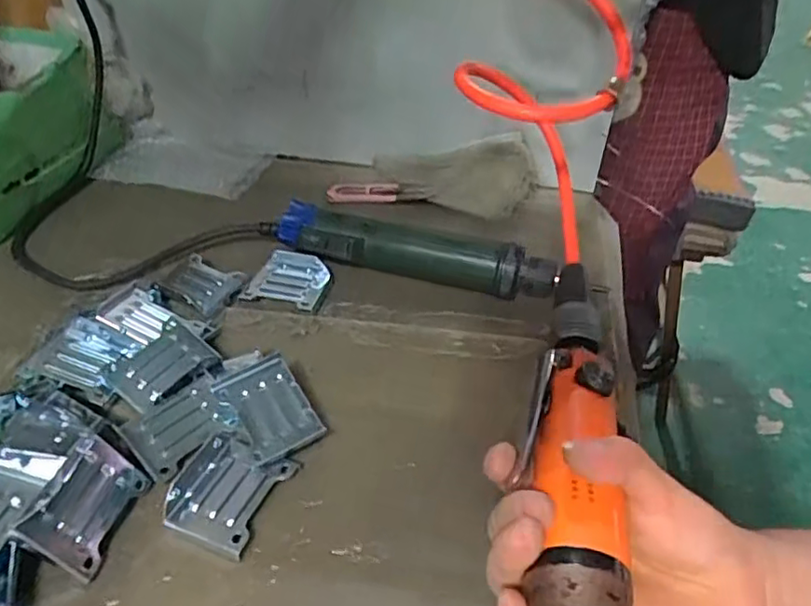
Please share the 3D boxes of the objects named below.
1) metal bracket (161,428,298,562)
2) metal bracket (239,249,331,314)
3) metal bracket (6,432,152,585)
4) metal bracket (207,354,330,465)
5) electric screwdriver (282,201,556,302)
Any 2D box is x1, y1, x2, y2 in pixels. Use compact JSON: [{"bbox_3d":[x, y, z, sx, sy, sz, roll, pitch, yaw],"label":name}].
[{"bbox_3d":[-0.097,0.098,0.325,0.056,0.012,0.059,14,40,16],"label":"metal bracket"},{"bbox_3d":[-0.088,-0.018,0.469,0.057,0.017,0.051,10,39,11],"label":"metal bracket"},{"bbox_3d":[-0.159,0.101,0.305,0.012,0.042,0.058,-24,27,29],"label":"metal bracket"},{"bbox_3d":[-0.079,0.061,0.356,0.043,0.009,0.062,-27,61,-23],"label":"metal bracket"},{"bbox_3d":[0.008,-0.042,0.486,0.220,0.038,0.033,9,39,10],"label":"electric screwdriver"}]

